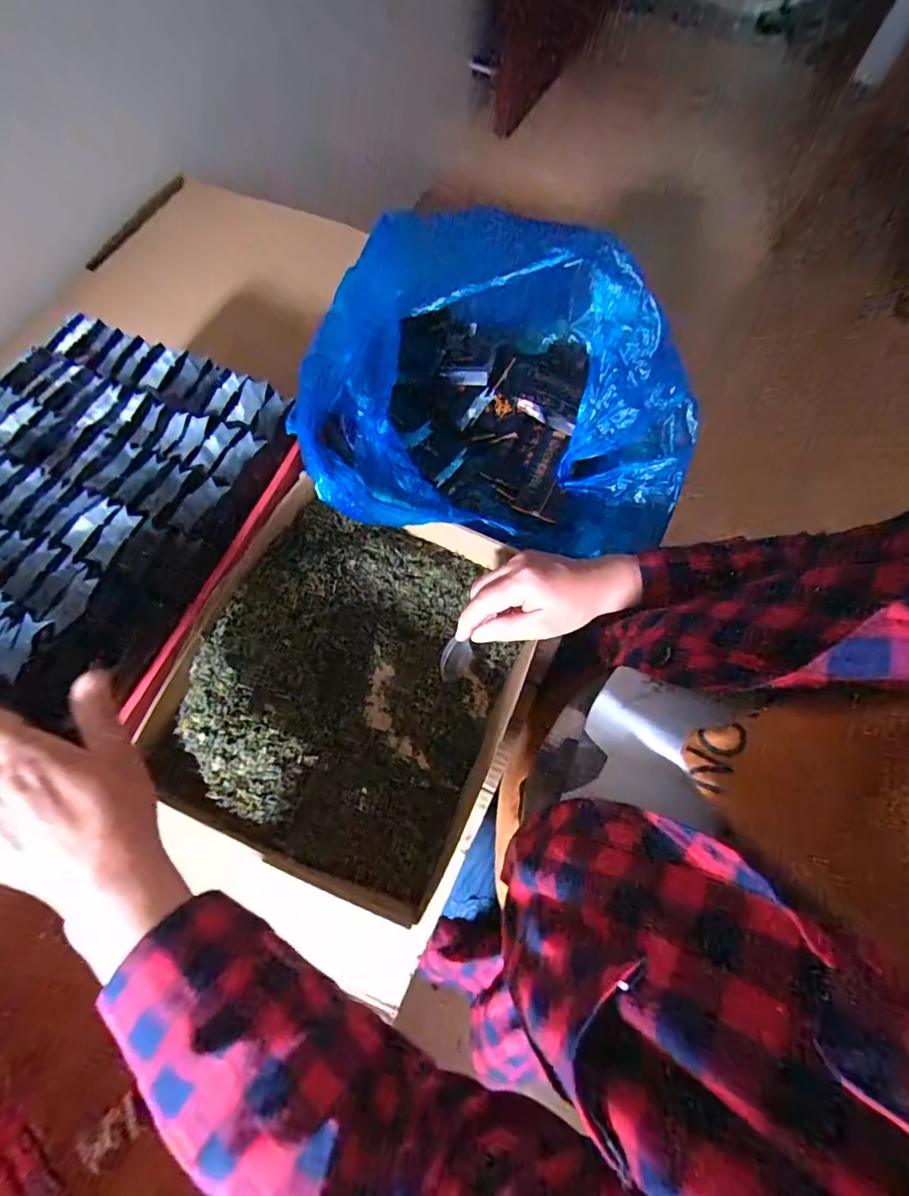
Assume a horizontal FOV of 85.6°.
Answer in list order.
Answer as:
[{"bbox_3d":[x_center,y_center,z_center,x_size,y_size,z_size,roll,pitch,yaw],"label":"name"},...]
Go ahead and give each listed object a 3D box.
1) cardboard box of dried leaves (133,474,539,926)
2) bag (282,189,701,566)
[{"bbox_3d":[-0.085,0.068,0.462,0.274,0.088,0.320,22,74,6],"label":"cardboard box of dried leaves"},{"bbox_3d":[0.052,-0.173,0.474,0.359,0.216,0.250,-4,73,-2],"label":"bag"}]

